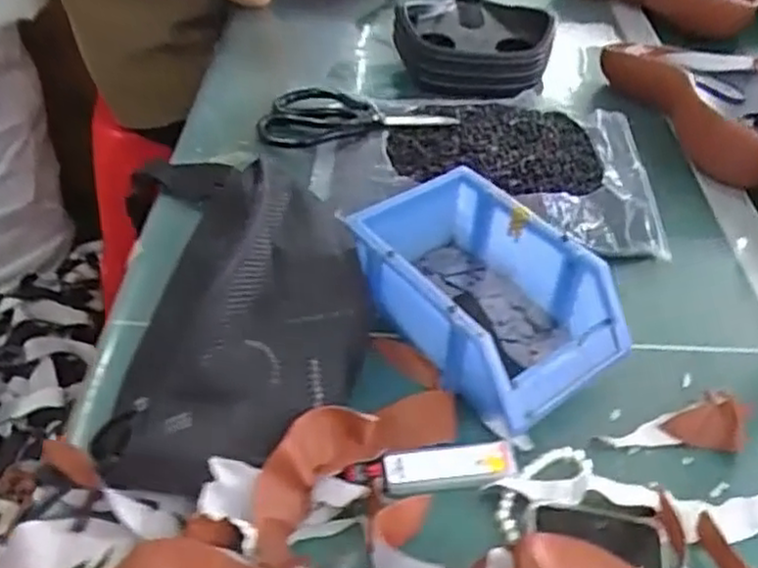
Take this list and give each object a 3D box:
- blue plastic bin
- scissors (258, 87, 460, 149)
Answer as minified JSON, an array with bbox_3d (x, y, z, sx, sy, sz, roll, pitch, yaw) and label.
[{"bbox_3d":[0.072,0.004,0.503,0.120,0.064,0.180,-28,54,-28],"label":"blue plastic bin"},{"bbox_3d":[-0.023,-0.171,0.714,0.184,0.019,0.080,-6,52,7],"label":"scissors"}]

